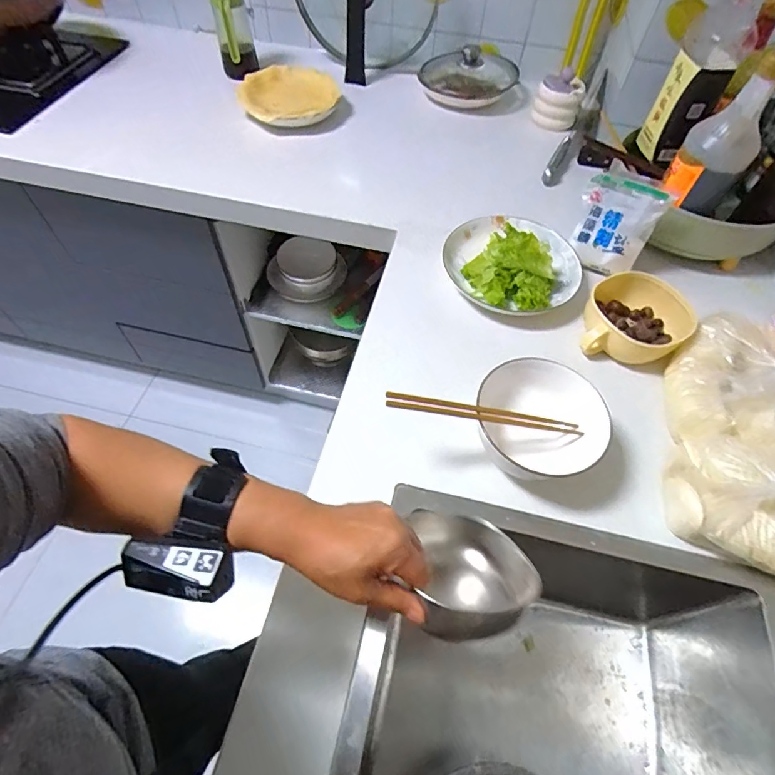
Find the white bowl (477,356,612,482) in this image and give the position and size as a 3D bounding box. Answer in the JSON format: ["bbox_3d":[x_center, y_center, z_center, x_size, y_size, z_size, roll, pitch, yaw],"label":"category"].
[{"bbox_3d":[0.179,0.032,0.525,0.132,0.060,0.122,1,57,-2],"label":"white bowl"}]

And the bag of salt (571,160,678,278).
[{"bbox_3d":[0.330,-0.241,0.665,0.107,0.117,0.073,30,60,16],"label":"bag of salt"}]

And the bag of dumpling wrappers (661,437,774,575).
[{"bbox_3d":[0.406,0.116,0.468,0.208,0.062,0.136,21,58,11],"label":"bag of dumpling wrappers"}]

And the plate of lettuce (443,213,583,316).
[{"bbox_3d":[0.183,-0.194,0.662,0.186,0.075,0.166,39,63,20],"label":"plate of lettuce"}]

